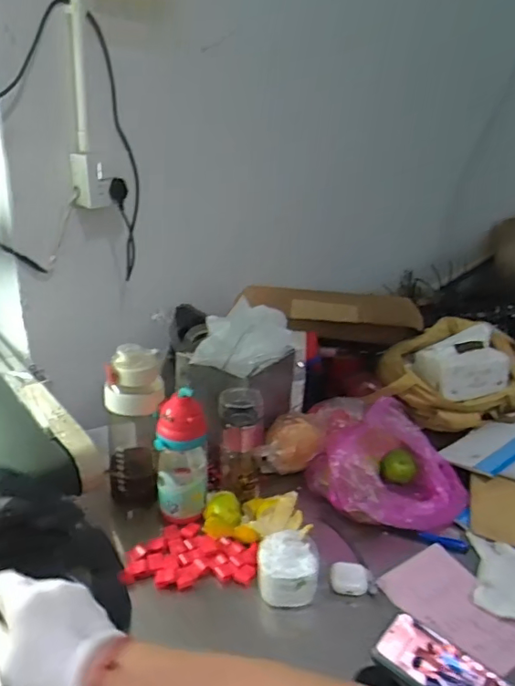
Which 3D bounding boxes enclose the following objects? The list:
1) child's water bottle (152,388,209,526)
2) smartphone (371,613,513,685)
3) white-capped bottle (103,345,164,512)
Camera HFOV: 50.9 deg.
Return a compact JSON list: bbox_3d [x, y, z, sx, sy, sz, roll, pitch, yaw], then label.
[{"bbox_3d":[-0.113,0.170,0.815,0.079,0.201,0.065,0,25,-8],"label":"child's water bottle"},{"bbox_3d":[0.216,0.378,0.613,0.158,0.020,0.080,23,31,35],"label":"smartphone"},{"bbox_3d":[-0.190,0.133,0.842,0.087,0.262,0.091,-2,26,-12],"label":"white-capped bottle"}]

